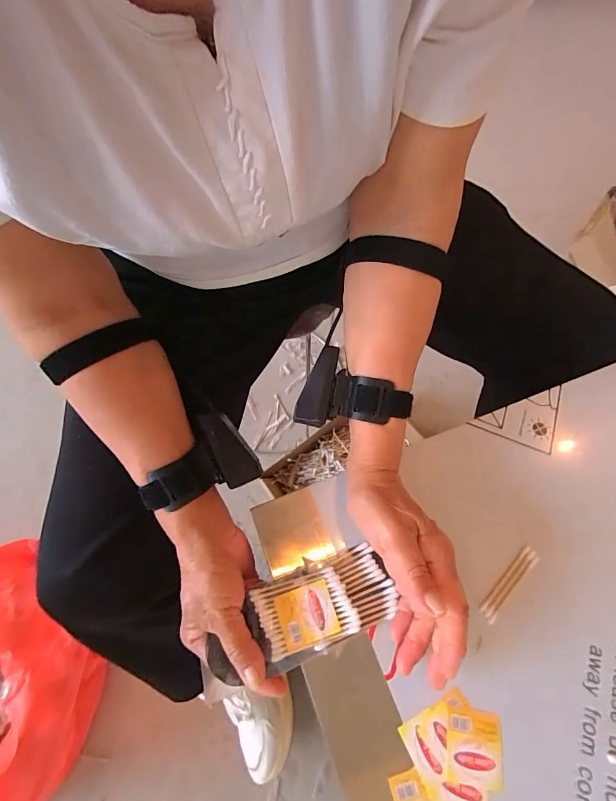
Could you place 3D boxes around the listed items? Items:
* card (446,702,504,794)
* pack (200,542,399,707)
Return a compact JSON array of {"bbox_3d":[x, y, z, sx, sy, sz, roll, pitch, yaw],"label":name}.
[{"bbox_3d":[0.120,0.250,0.272,0.039,0.004,0.043,11,60,6],"label":"card"},{"bbox_3d":[-0.008,0.173,0.302,0.151,0.010,0.060,-19,66,-8],"label":"pack"}]

